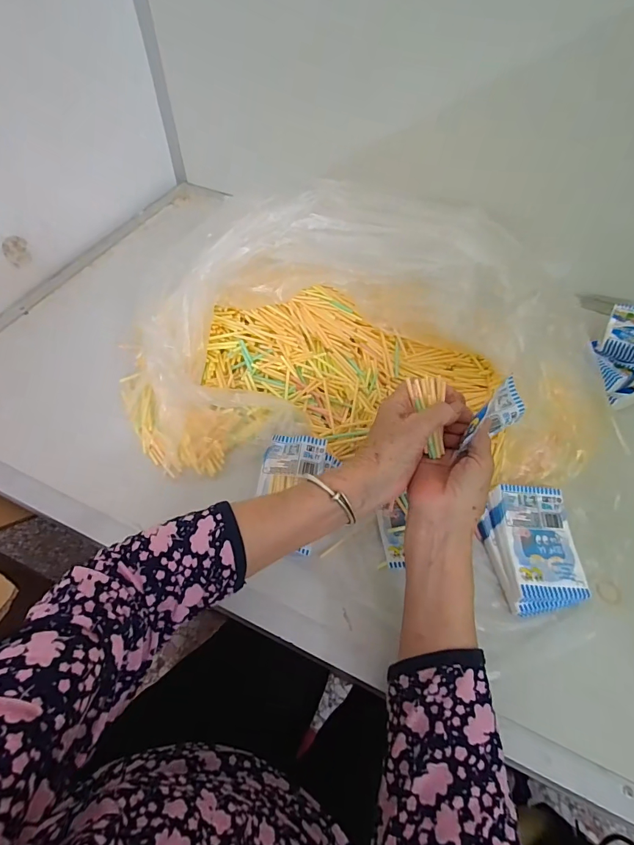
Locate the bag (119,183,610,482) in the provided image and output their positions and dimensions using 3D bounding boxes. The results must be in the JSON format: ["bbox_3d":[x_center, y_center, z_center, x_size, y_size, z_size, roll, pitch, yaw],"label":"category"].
[{"bbox_3d":[0.032,-0.087,0.447,0.513,0.170,0.253,3,56,0],"label":"bag"}]

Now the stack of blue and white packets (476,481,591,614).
[{"bbox_3d":[0.212,0.124,0.405,0.084,0.025,0.118,2,56,-1],"label":"stack of blue and white packets"}]

